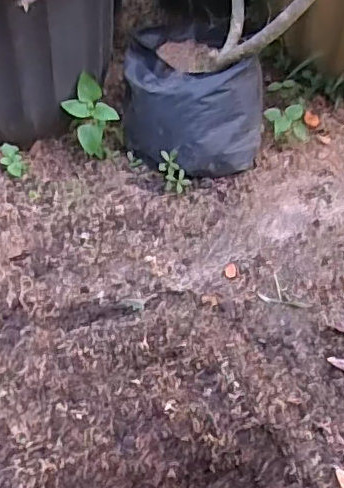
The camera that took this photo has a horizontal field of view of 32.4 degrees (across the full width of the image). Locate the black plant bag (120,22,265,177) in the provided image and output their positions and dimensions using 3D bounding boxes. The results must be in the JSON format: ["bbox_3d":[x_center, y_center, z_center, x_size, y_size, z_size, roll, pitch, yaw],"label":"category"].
[{"bbox_3d":[0.037,-0.262,0.977,0.218,0.139,0.329,3,50,1],"label":"black plant bag"}]

